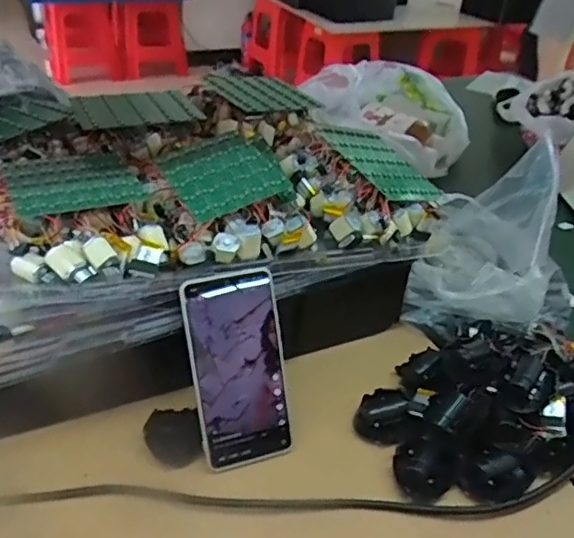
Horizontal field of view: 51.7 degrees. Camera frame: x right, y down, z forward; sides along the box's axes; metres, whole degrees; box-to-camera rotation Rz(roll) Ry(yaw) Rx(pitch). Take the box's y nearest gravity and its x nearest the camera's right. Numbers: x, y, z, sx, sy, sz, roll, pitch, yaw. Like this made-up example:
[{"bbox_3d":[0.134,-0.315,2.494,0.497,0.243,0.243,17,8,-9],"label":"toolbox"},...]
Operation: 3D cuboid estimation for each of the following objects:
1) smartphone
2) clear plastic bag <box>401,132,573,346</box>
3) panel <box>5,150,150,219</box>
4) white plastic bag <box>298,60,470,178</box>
[{"bbox_3d":[-0.040,0.086,0.506,0.083,0.166,0.010,-11,10,-19],"label":"smartphone"},{"bbox_3d":[0.248,-0.032,0.661,0.174,0.191,0.202,17,37,18],"label":"clear plastic bag"},{"bbox_3d":[-0.198,-0.084,0.547,0.111,0.008,0.140,-14,34,-29],"label":"panel"},{"bbox_3d":[0.191,-0.303,1.147,0.252,0.100,0.342,-25,44,-34],"label":"white plastic bag"}]

